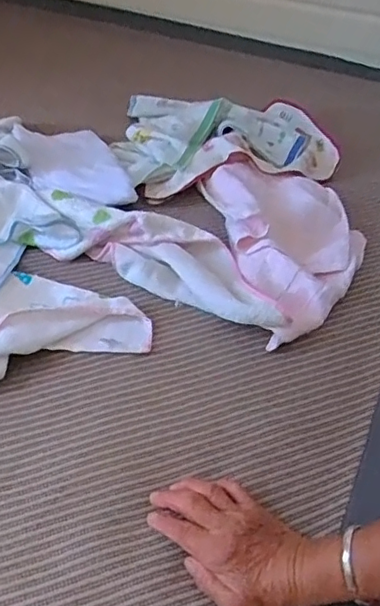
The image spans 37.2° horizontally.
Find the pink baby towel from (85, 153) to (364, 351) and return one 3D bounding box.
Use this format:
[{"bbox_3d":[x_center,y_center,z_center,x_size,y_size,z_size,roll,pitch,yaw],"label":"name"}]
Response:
[{"bbox_3d":[0.091,-0.101,0.804,0.307,0.062,0.354,28,48,22],"label":"pink baby towel"}]

